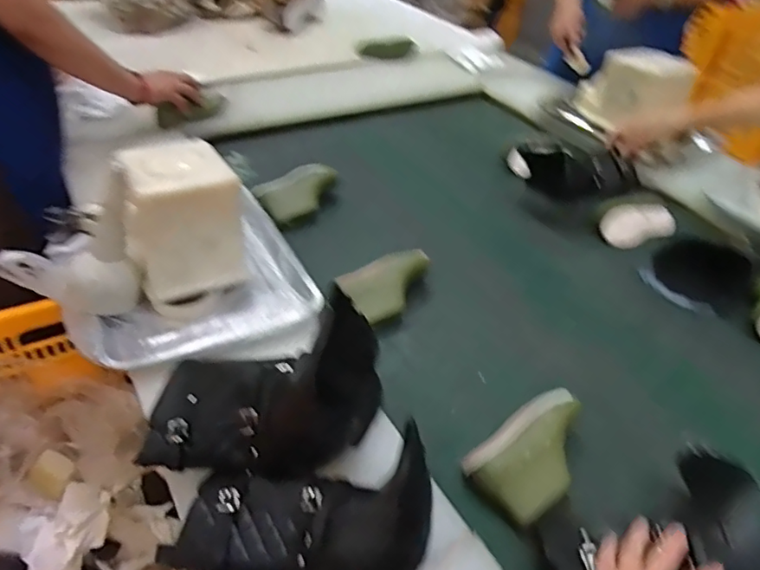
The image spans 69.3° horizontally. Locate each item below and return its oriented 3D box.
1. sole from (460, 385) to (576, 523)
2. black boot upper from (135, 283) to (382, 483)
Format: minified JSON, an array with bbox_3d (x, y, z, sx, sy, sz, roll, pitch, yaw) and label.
[{"bbox_3d":[0.187,0.199,0.652,0.163,0.059,0.096,-28,50,-33],"label":"sole"},{"bbox_3d":[-0.115,0.108,0.544,0.242,0.154,0.135,-3,41,-9],"label":"black boot upper"}]

